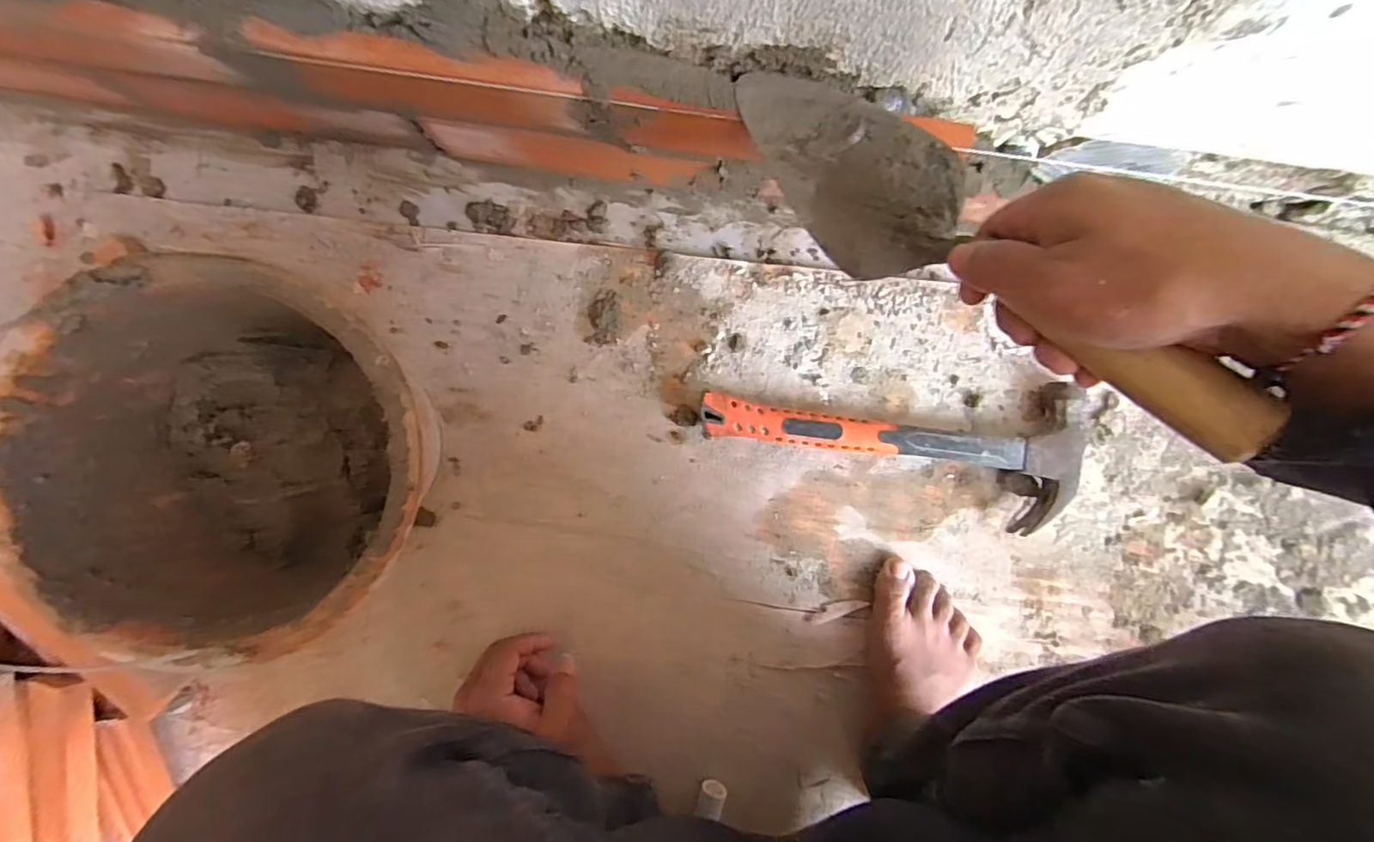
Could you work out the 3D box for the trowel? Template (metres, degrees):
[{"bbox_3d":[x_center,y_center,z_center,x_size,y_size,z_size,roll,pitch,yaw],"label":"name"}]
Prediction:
[{"bbox_3d":[0.138,-0.097,0.300,0.077,0.056,0.305,-40,59,3],"label":"trowel"}]

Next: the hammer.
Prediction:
[{"bbox_3d":[0.167,0.021,0.485,0.319,0.036,0.120,4,93,1],"label":"hammer"}]

